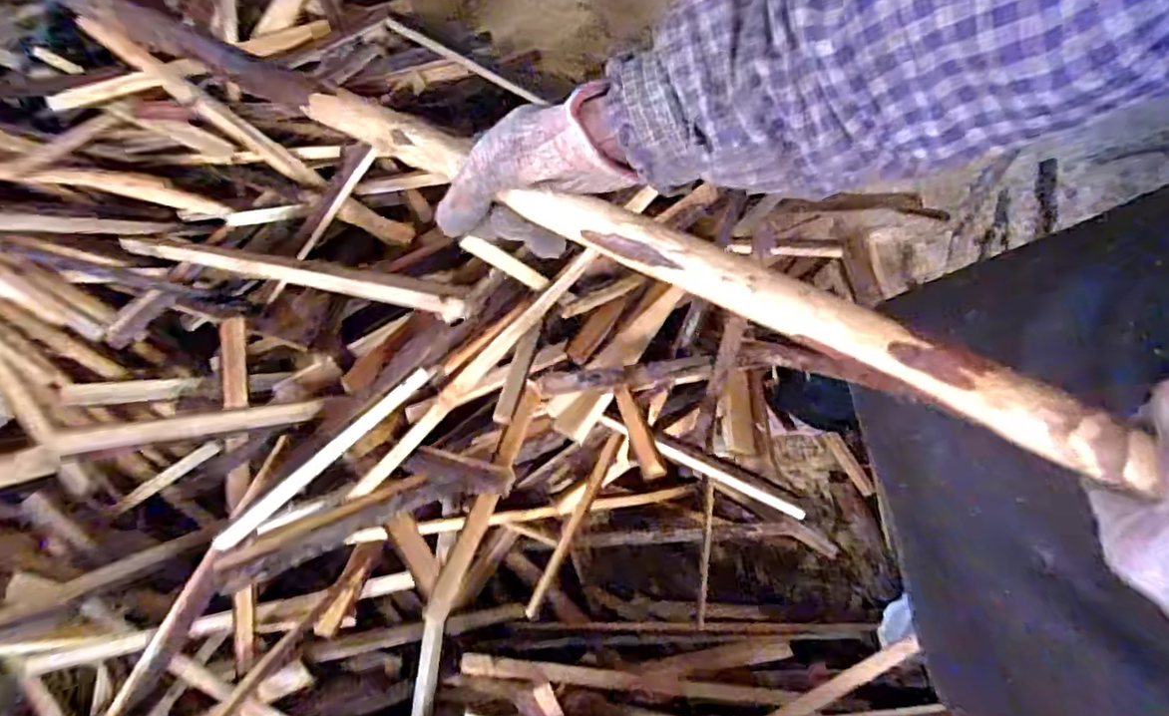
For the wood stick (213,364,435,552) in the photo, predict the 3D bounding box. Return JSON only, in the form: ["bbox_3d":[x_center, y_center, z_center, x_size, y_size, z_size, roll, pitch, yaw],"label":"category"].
[{"bbox_3d":[-0.271,0.102,0.663,0.264,0.018,0.017,-42,78,-10],"label":"wood stick"}]

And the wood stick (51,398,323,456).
[{"bbox_3d":[-0.396,0.068,0.648,0.230,0.020,0.021,-7,72,-35],"label":"wood stick"}]

